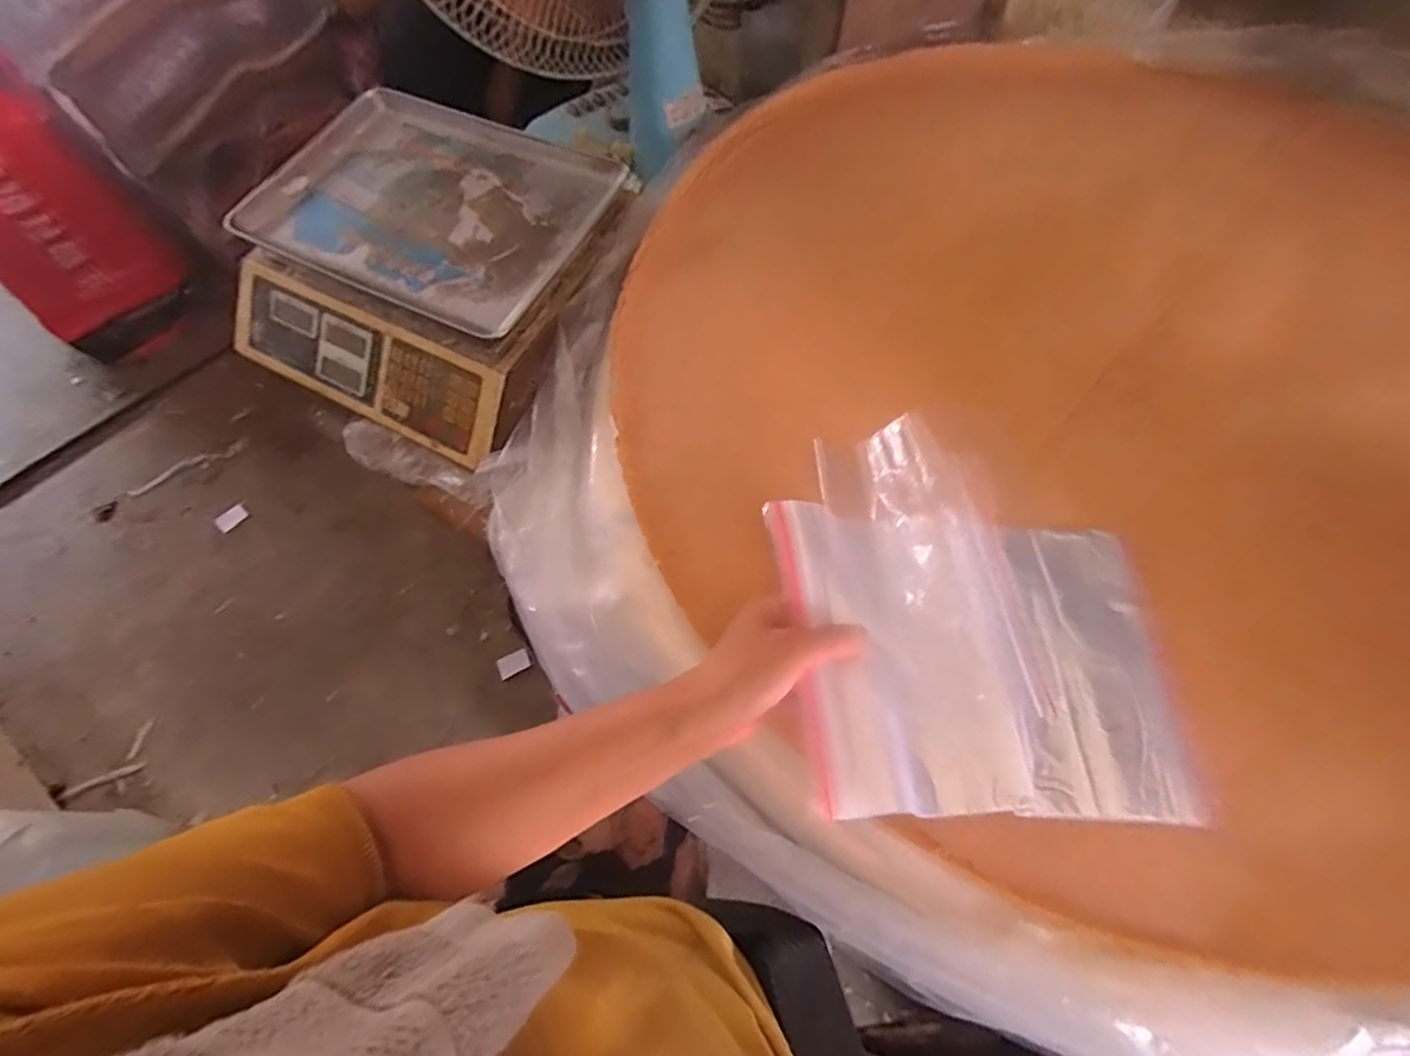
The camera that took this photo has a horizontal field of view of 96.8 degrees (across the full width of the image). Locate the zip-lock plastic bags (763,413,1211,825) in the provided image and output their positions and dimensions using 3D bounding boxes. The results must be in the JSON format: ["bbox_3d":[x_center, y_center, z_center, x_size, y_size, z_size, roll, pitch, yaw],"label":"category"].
[{"bbox_3d":[0.177,0.056,0.417,0.250,0.052,0.249,-1,63,1],"label":"zip-lock plastic bags"}]

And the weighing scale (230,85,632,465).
[{"bbox_3d":[-0.277,-0.268,0.632,0.351,0.108,0.311,26,66,14],"label":"weighing scale"}]

